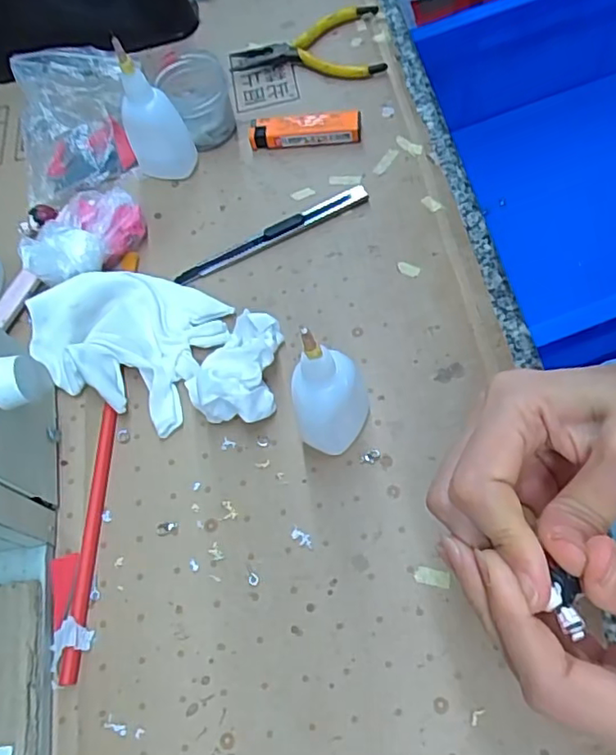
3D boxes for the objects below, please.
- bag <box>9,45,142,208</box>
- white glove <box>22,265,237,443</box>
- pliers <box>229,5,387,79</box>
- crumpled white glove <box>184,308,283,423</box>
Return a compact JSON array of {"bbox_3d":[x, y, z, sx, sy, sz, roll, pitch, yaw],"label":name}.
[{"bbox_3d":[-0.182,-0.200,0.461,0.081,0.025,0.139,-14,63,-4],"label":"bag"},{"bbox_3d":[-0.115,-0.031,0.369,0.117,0.018,0.092,22,66,13],"label":"white glove"},{"bbox_3d":[-0.002,-0.264,0.473,0.121,0.013,0.079,1,63,3],"label":"pliers"},{"bbox_3d":[-0.042,-0.008,0.342,0.047,0.033,0.067,1,63,8],"label":"crumpled white glove"}]

